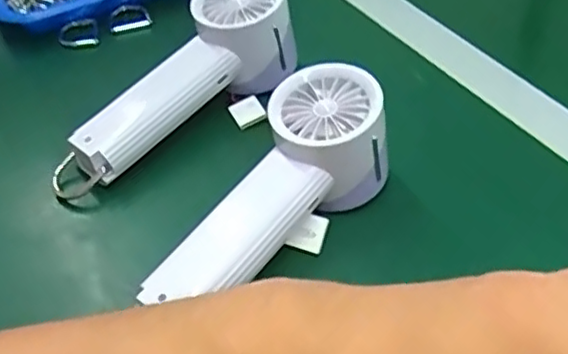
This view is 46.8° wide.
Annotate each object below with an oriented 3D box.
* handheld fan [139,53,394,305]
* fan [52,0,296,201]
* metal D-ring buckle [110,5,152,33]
[{"bbox_3d":[-0.006,0.011,0.365,0.066,0.053,0.167,36,73,29],"label":"handheld fan"},{"bbox_3d":[-0.072,-0.057,0.429,0.192,0.056,0.063,-43,58,-15],"label":"fan"},{"bbox_3d":[-0.122,-0.124,0.516,0.033,0.009,0.024,-23,51,-18],"label":"metal D-ring buckle"}]

